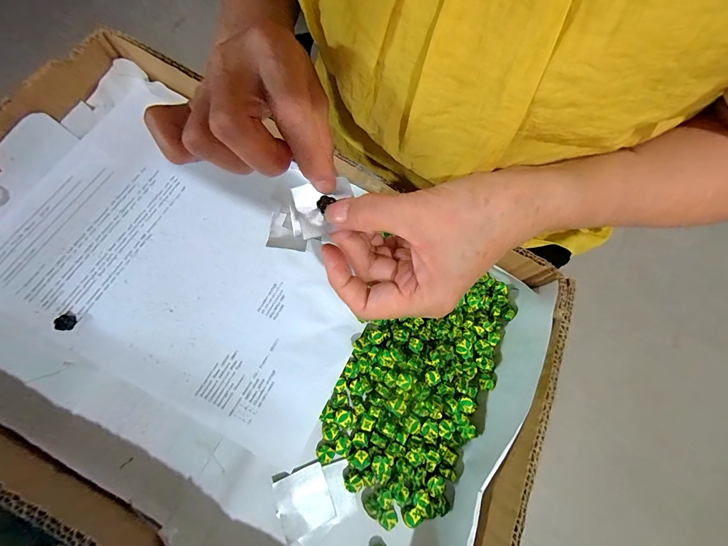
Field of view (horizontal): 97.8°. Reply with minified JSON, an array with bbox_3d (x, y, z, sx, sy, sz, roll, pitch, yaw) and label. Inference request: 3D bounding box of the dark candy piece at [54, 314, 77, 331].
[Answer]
[{"bbox_3d":[-0.222,0.037,0.235,0.012,0.006,0.011,4,77,0],"label":"dark candy piece"}]

